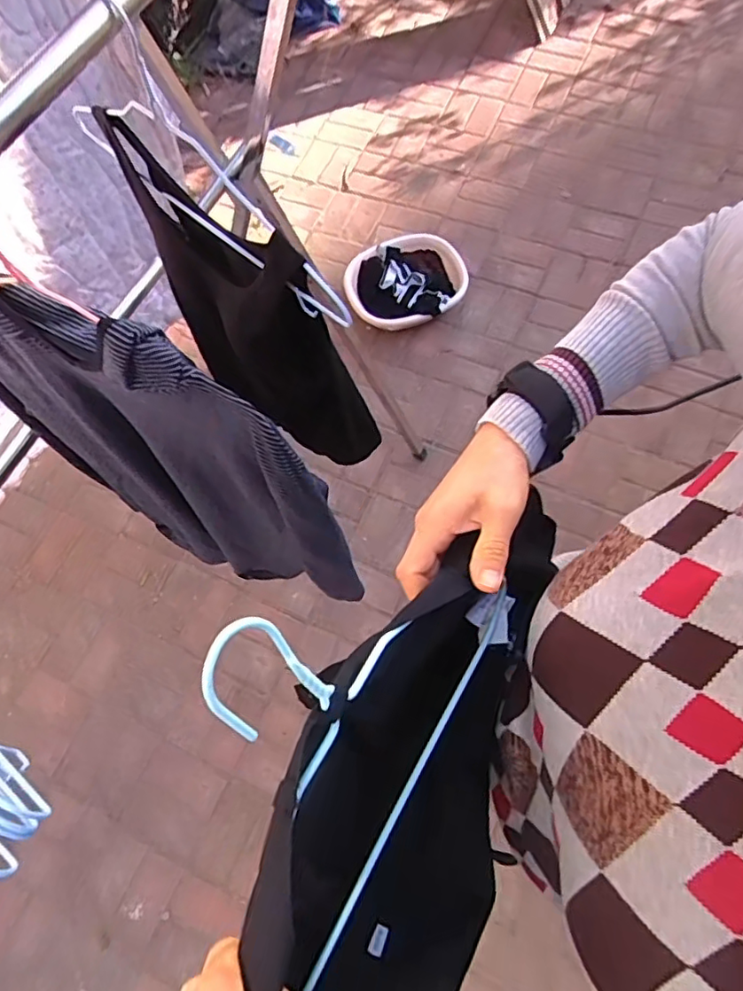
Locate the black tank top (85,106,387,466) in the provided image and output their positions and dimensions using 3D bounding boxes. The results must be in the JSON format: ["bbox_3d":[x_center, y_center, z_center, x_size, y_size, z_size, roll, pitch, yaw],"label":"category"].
[{"bbox_3d":[-0.154,-0.218,0.798,0.306,0.483,0.091,34,75,17],"label":"black tank top"}]

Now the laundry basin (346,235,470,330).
[{"bbox_3d":[0.098,-0.624,1.725,0.353,0.097,0.321,-2,68,5],"label":"laundry basin"}]

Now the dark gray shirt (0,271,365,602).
[{"bbox_3d":[-0.247,-0.014,0.800,0.431,0.670,0.099,24,73,14],"label":"dark gray shirt"}]

